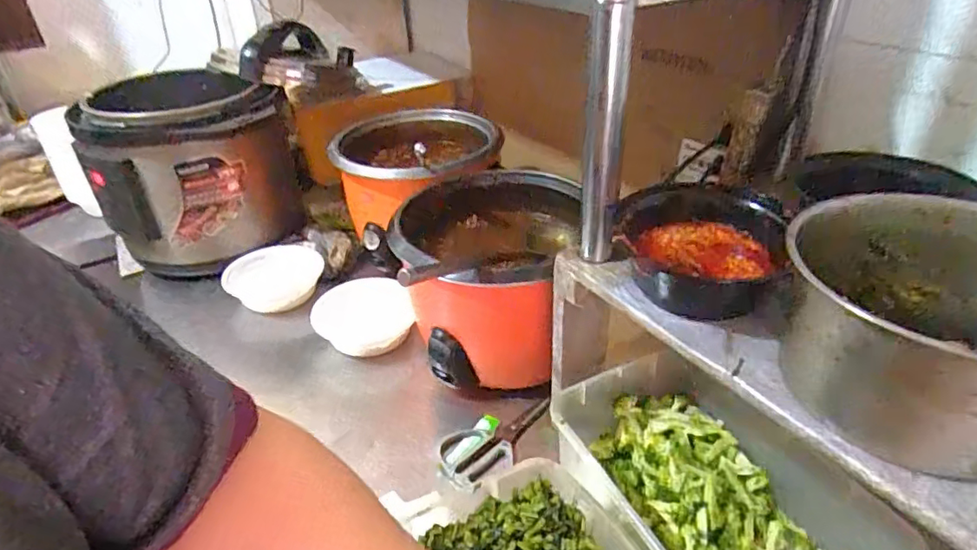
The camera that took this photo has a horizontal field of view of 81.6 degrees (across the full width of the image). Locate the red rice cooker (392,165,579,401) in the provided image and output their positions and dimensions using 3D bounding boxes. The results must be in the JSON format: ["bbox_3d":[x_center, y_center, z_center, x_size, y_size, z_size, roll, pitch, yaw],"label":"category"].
[{"bbox_3d":[-0.005,0.012,0.804,0.237,0.233,0.261,6,34,9],"label":"red rice cooker"}]

